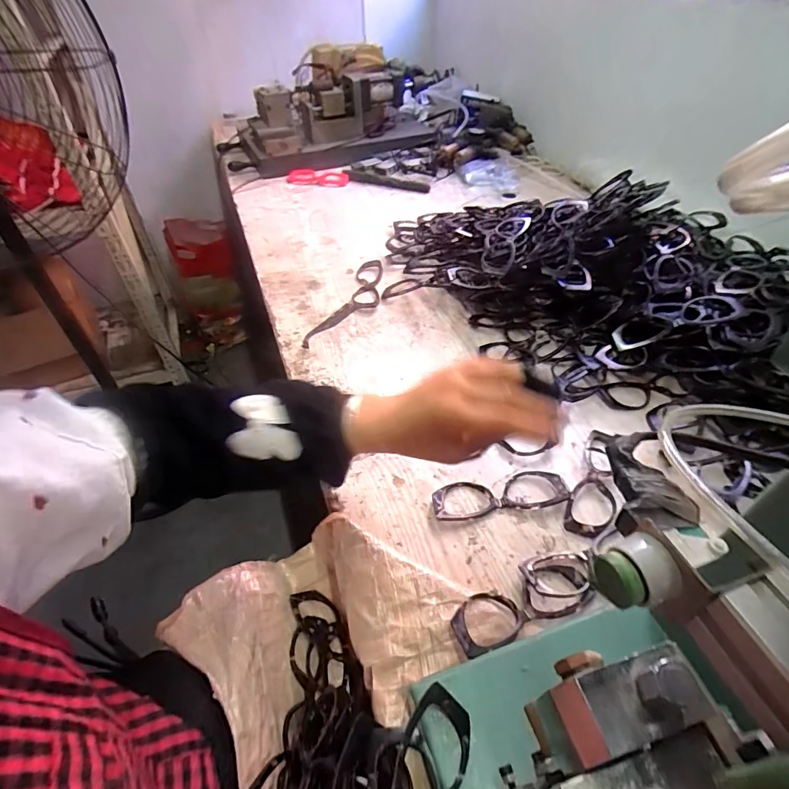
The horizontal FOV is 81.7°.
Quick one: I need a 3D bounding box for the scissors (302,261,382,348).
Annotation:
[{"bbox_3d":[-0.068,-0.156,0.784,0.071,0.008,0.269,15,48,13],"label":"scissors"}]

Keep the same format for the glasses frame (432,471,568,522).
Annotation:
[{"bbox_3d":[0.117,0.111,0.513,0.151,0.013,0.049,-7,47,-7],"label":"glasses frame"}]

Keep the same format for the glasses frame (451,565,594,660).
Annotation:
[{"bbox_3d":[0.117,0.190,0.412,0.151,0.018,0.047,-7,45,-28],"label":"glasses frame"}]

